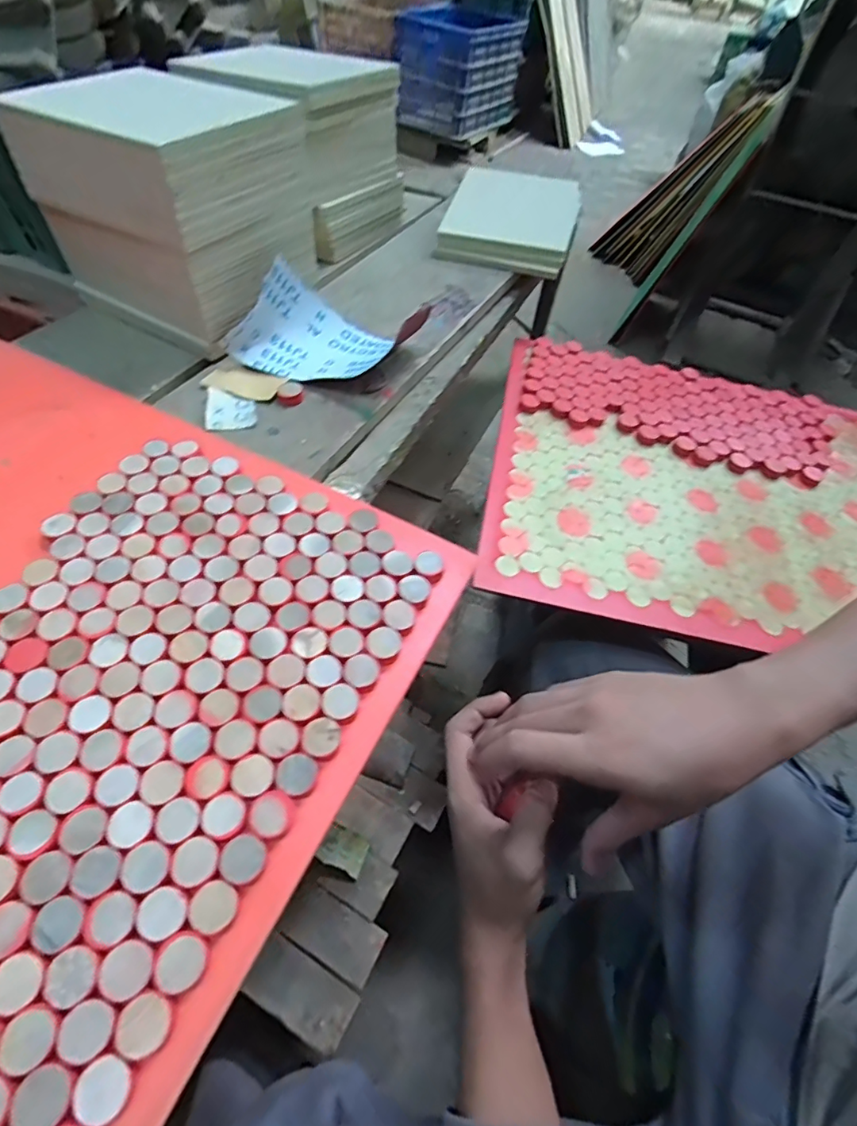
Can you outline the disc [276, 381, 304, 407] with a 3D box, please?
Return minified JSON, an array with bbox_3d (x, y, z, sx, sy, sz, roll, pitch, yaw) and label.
[{"bbox_3d":[-0.127,-0.156,0.473,0.023,0.007,0.026,-9,54,-12],"label":"disc"}]

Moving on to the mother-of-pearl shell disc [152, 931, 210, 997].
[{"bbox_3d":[-0.113,0.184,0.237,0.021,0.007,0.022,2,53,-3],"label":"mother-of-pearl shell disc"}]

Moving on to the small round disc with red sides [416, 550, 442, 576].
[{"bbox_3d":[0.000,0.001,0.369,0.021,0.005,0.019,-14,71,-22],"label":"small round disc with red sides"}]

